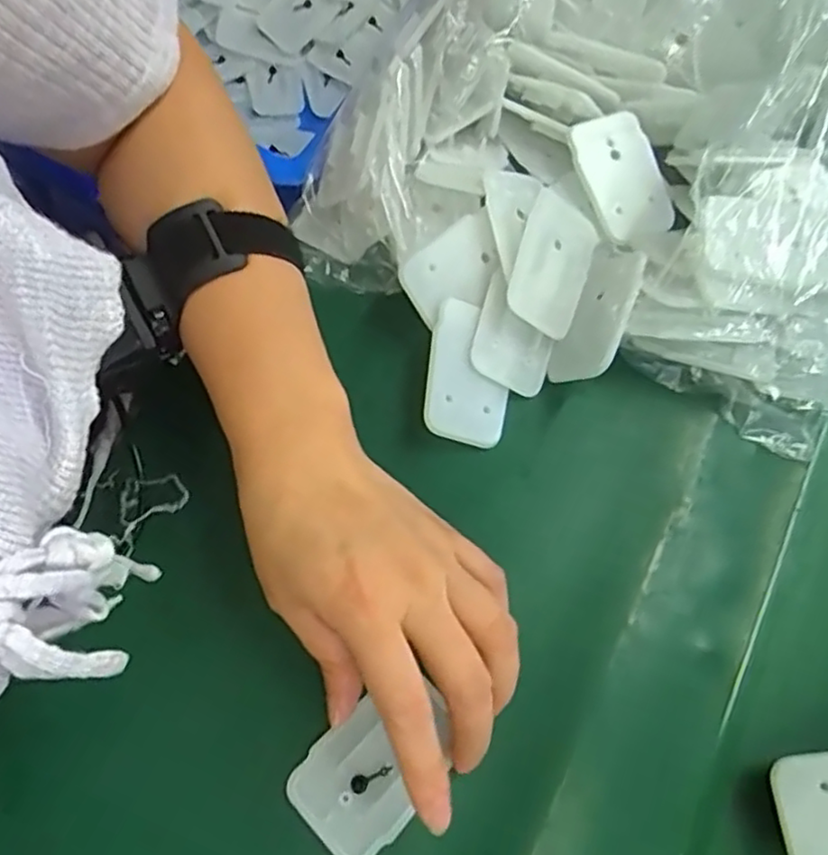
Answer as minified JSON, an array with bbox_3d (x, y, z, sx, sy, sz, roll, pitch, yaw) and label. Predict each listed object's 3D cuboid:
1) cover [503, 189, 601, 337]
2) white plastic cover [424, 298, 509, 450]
[{"bbox_3d":[0.069,-0.081,0.329,0.037,0.006,0.066,22,82,-7],"label":"cover"},{"bbox_3d":[0.027,-0.026,0.319,0.041,0.004,0.067,13,77,-18],"label":"white plastic cover"}]

